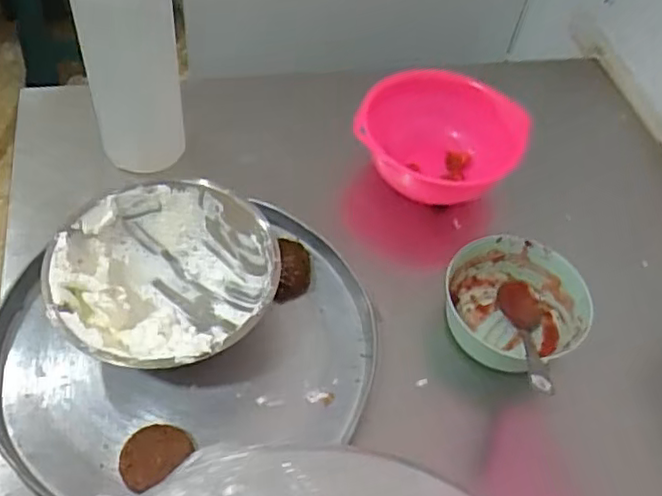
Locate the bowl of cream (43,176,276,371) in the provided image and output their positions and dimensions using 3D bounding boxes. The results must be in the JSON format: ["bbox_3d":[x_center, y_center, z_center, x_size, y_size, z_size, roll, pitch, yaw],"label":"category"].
[{"bbox_3d":[-0.129,0.030,0.514,0.153,0.072,0.159,3,53,-4],"label":"bowl of cream"}]

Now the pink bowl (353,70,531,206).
[{"bbox_3d":[0.108,-0.103,0.637,0.166,0.078,0.104,10,53,2],"label":"pink bowl"}]

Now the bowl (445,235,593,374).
[{"bbox_3d":[0.152,0.049,0.556,0.110,0.050,0.106,3,53,-4],"label":"bowl"}]

